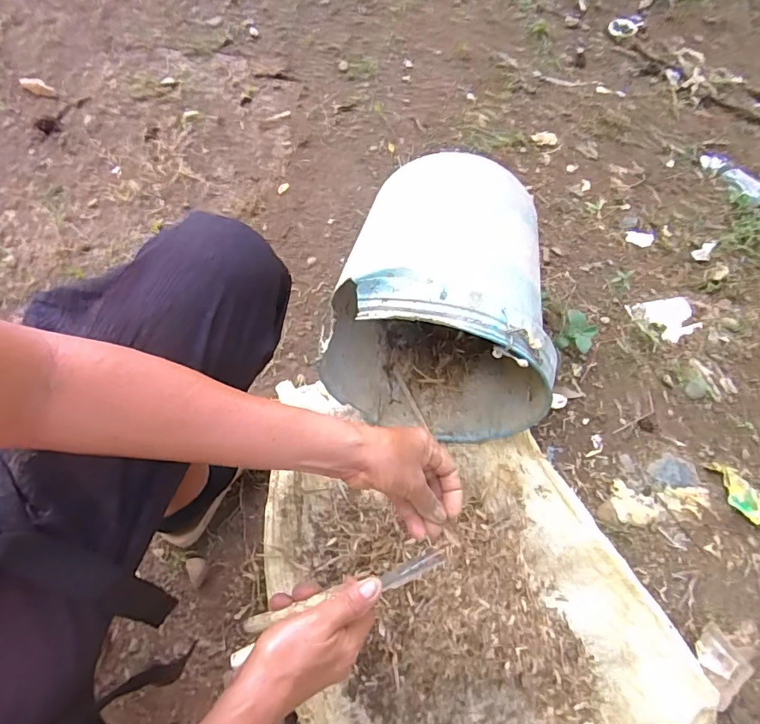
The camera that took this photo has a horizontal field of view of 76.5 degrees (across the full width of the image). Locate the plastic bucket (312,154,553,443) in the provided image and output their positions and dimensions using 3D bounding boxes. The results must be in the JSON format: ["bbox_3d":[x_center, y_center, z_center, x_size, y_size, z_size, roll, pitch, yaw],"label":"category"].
[{"bbox_3d":[0.099,-0.094,0.694,0.291,0.296,0.322,15,63,-2],"label":"plastic bucket"}]

